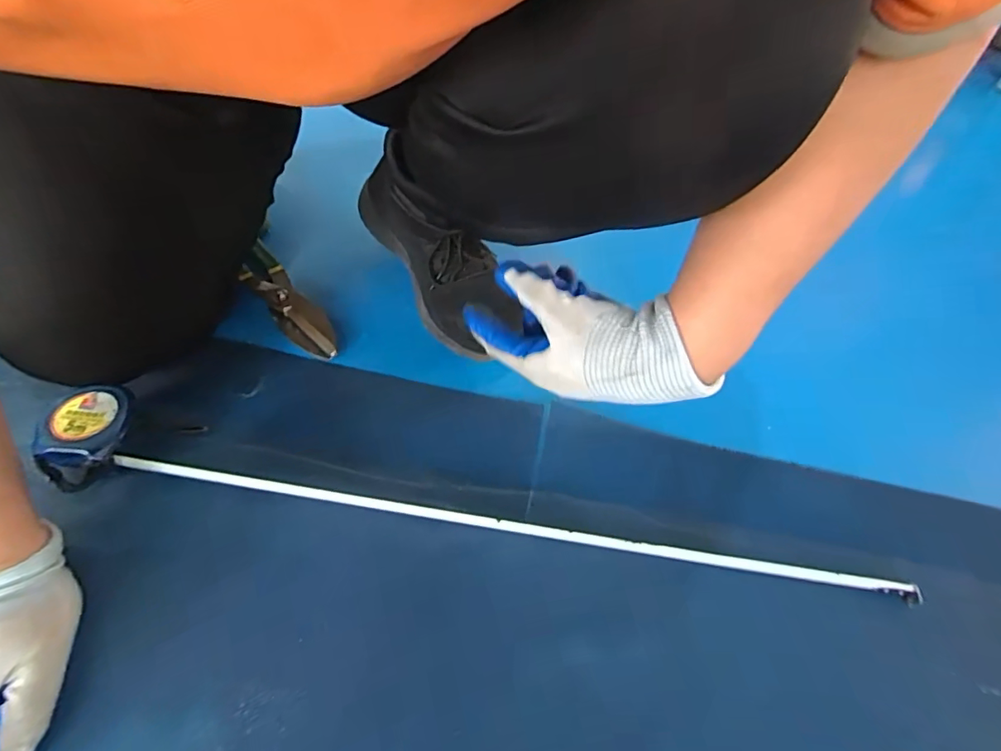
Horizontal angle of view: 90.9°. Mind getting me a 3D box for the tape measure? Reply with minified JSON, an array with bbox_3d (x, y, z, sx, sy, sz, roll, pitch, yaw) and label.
[{"bbox_3d":[-0.025,0.088,0.374,0.631,0.044,0.067,7,48,0],"label":"tape measure"}]

